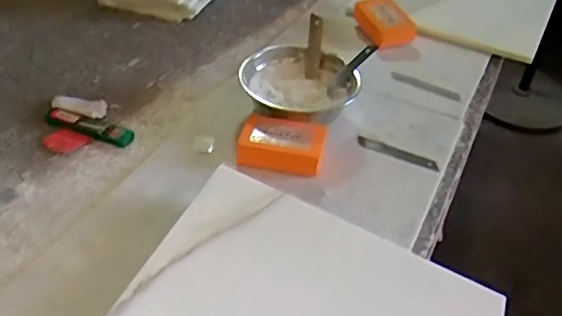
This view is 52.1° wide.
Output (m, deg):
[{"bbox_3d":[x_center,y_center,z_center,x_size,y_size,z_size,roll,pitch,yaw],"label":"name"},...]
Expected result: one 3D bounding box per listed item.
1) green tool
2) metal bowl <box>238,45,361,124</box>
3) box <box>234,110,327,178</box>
[{"bbox_3d":[-0.232,-0.038,0.697,0.110,0.015,0.025,16,41,15],"label":"green tool"},{"bbox_3d":[0.022,-0.086,0.732,0.143,0.057,0.150,2,40,-2],"label":"metal bowl"},{"bbox_3d":[0.001,-0.014,0.658,0.098,0.034,0.067,15,41,13],"label":"box"}]

